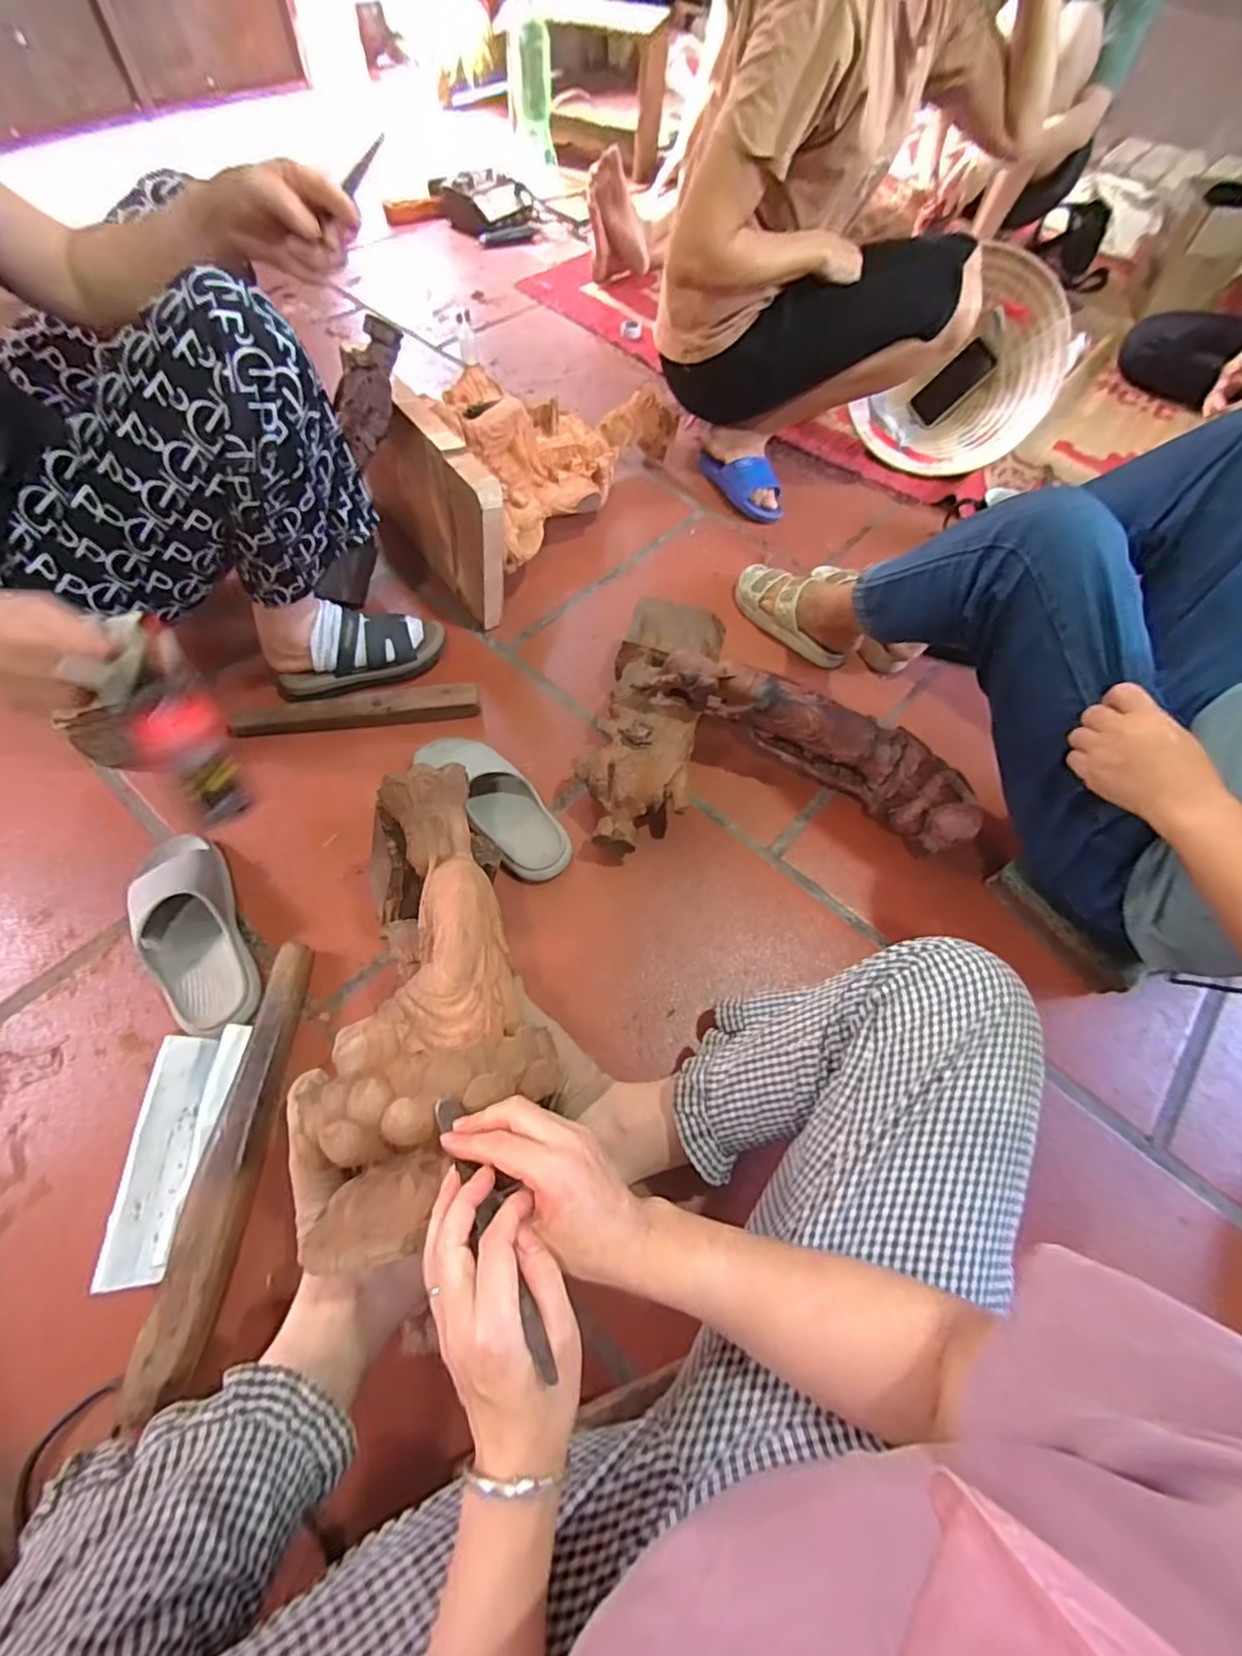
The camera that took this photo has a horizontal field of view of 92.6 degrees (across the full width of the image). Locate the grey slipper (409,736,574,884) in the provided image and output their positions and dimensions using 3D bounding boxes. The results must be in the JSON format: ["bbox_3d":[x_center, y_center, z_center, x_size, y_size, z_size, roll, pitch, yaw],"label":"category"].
[{"bbox_3d":[-0.164,-0.037,0.775,0.093,0.058,0.252,-38,71,-19],"label":"grey slipper"}]

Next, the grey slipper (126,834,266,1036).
[{"bbox_3d":[-0.494,0.117,0.678,0.099,0.071,0.254,-27,67,-15],"label":"grey slipper"}]

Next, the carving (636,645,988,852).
[{"bbox_3d":[0.236,-0.112,0.768,0.432,0.116,0.104,26,63,9],"label":"carving"}]

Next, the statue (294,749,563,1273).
[{"bbox_3d":[-0.156,0.136,0.523,0.173,0.132,0.385,-6,54,-5],"label":"statue"}]

